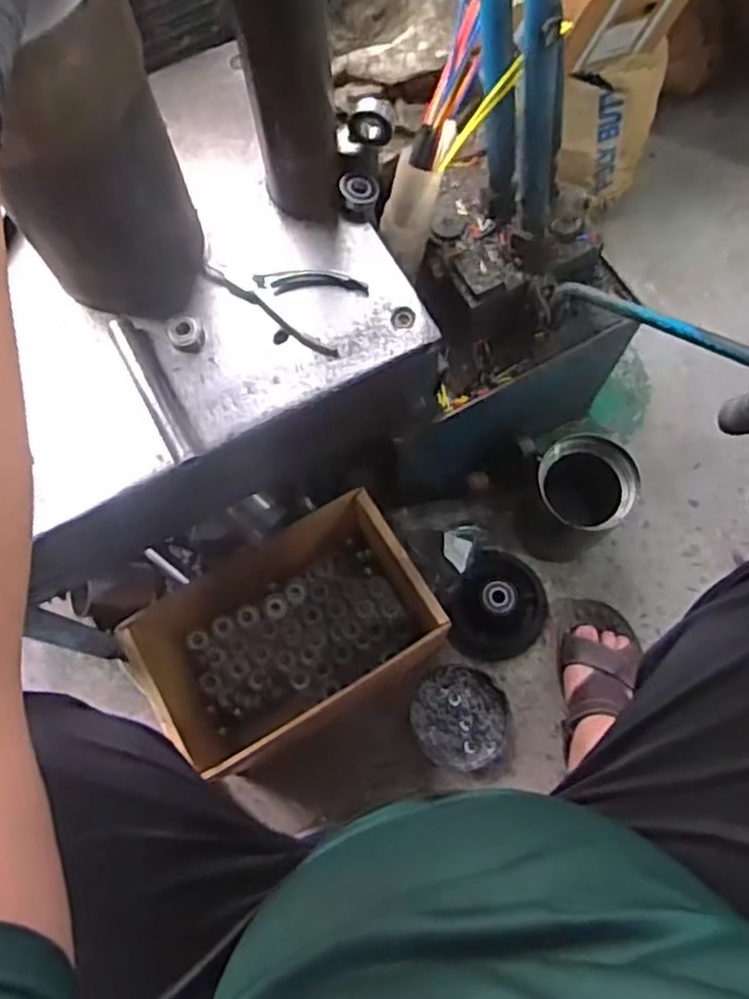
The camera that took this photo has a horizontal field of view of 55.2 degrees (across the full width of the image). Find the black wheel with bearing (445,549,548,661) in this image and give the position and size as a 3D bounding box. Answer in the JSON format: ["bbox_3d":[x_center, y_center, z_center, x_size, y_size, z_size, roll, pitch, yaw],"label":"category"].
[{"bbox_3d":[0.164,0.137,0.932,0.124,0.058,0.146,28,75,10],"label":"black wheel with bearing"}]

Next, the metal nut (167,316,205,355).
[{"bbox_3d":[-0.155,-0.136,0.591,0.027,0.014,0.029,0,72,1],"label":"metal nut"}]

